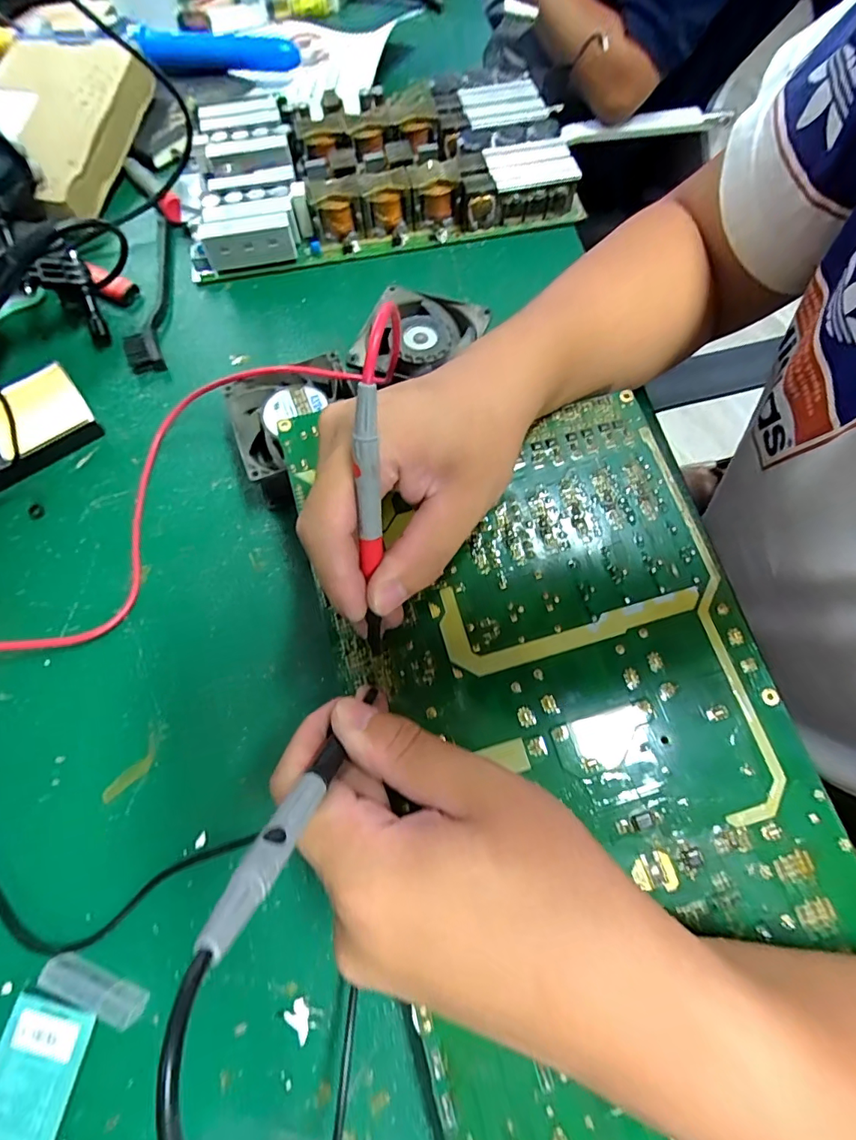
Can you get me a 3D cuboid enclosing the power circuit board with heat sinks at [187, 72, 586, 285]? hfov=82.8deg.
[{"bbox_3d":[-0.050,-0.368,0.439,0.328,0.045,0.192,-12,68,-4],"label":"power circuit board with heat sinks"}]

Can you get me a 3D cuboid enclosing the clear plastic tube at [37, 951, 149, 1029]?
[{"bbox_3d":[-0.152,0.192,0.222,0.049,0.013,0.012,19,69,8],"label":"clear plastic tube"}]

